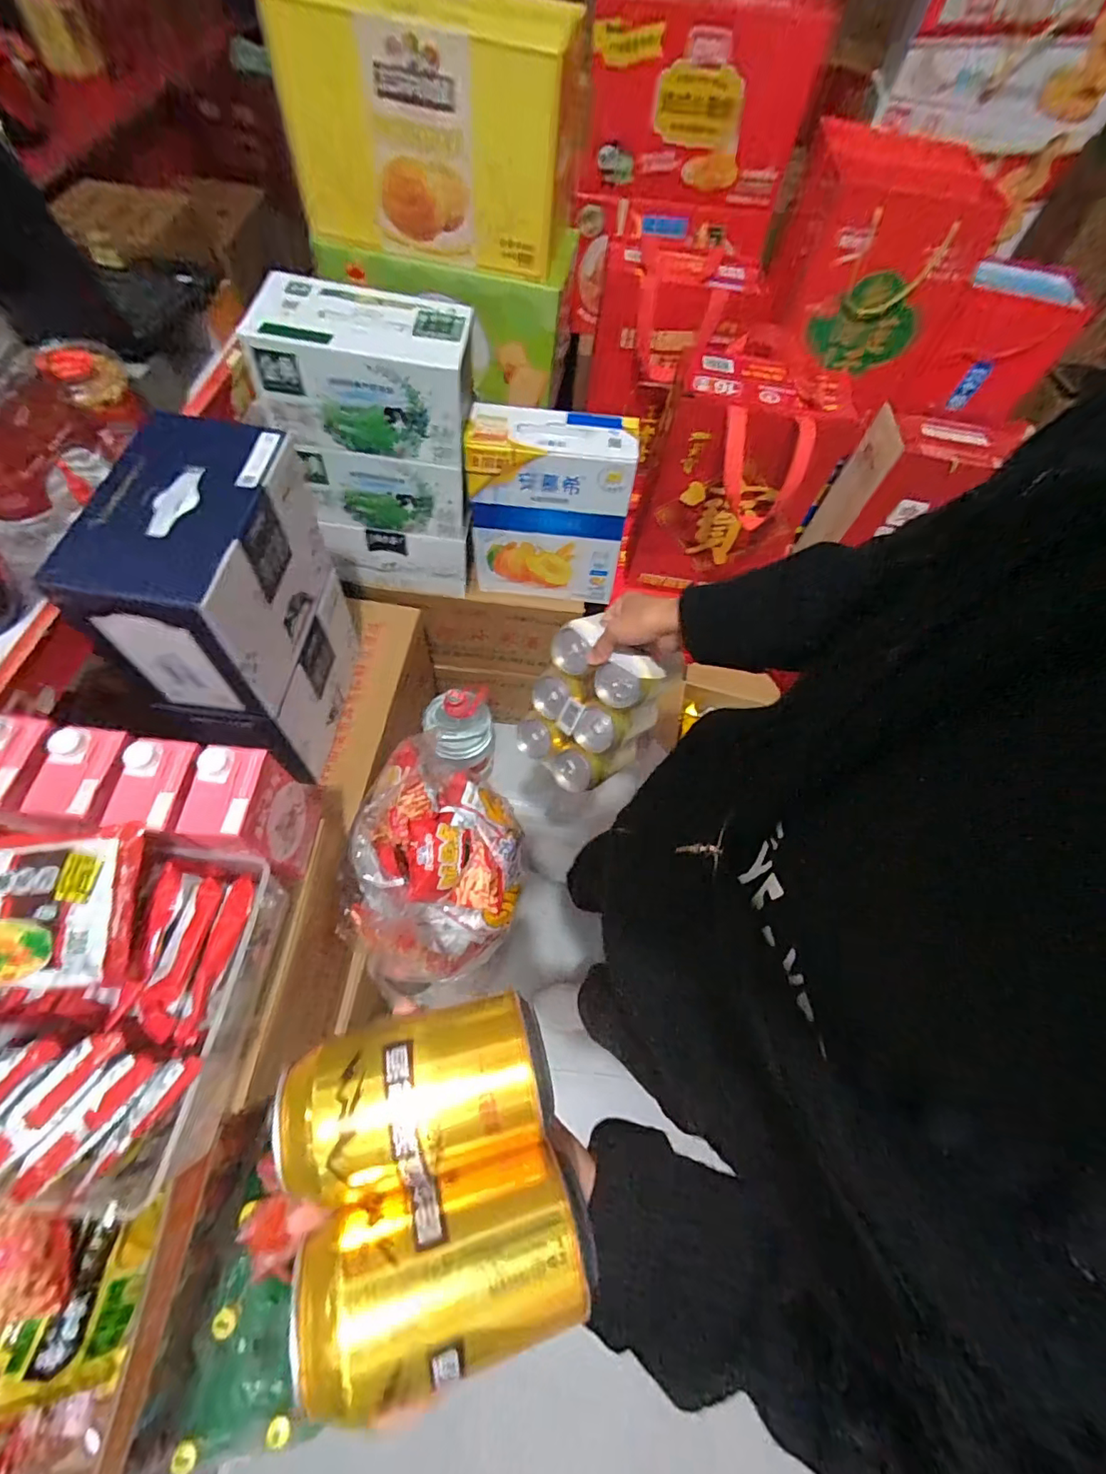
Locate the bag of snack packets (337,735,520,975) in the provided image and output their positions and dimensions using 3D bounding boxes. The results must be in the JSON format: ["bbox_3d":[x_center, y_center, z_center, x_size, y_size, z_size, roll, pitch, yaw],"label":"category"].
[{"bbox_3d":[-0.172,0.170,0.813,0.225,0.198,0.317,12,62,5],"label":"bag of snack packets"}]

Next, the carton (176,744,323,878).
[{"bbox_3d":[-0.319,0.087,0.606,0.057,0.172,0.094,3,62,0],"label":"carton"}]

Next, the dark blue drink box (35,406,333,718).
[{"bbox_3d":[-0.395,-0.205,0.659,0.152,0.219,0.273,3,62,0],"label":"dark blue drink box"}]

